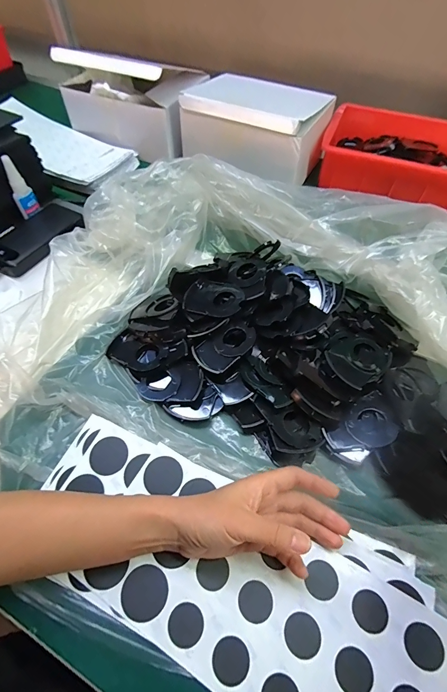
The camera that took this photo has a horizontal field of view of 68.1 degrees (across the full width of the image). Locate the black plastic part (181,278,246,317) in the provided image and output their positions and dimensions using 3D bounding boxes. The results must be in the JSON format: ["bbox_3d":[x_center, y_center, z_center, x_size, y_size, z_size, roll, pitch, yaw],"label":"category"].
[{"bbox_3d":[-0.011,-0.065,0.438,0.076,0.008,0.053,13,65,16],"label":"black plastic part"}]

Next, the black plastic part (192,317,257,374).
[{"bbox_3d":[0.004,0.000,0.410,0.078,0.019,0.053,-37,62,-1],"label":"black plastic part"}]

